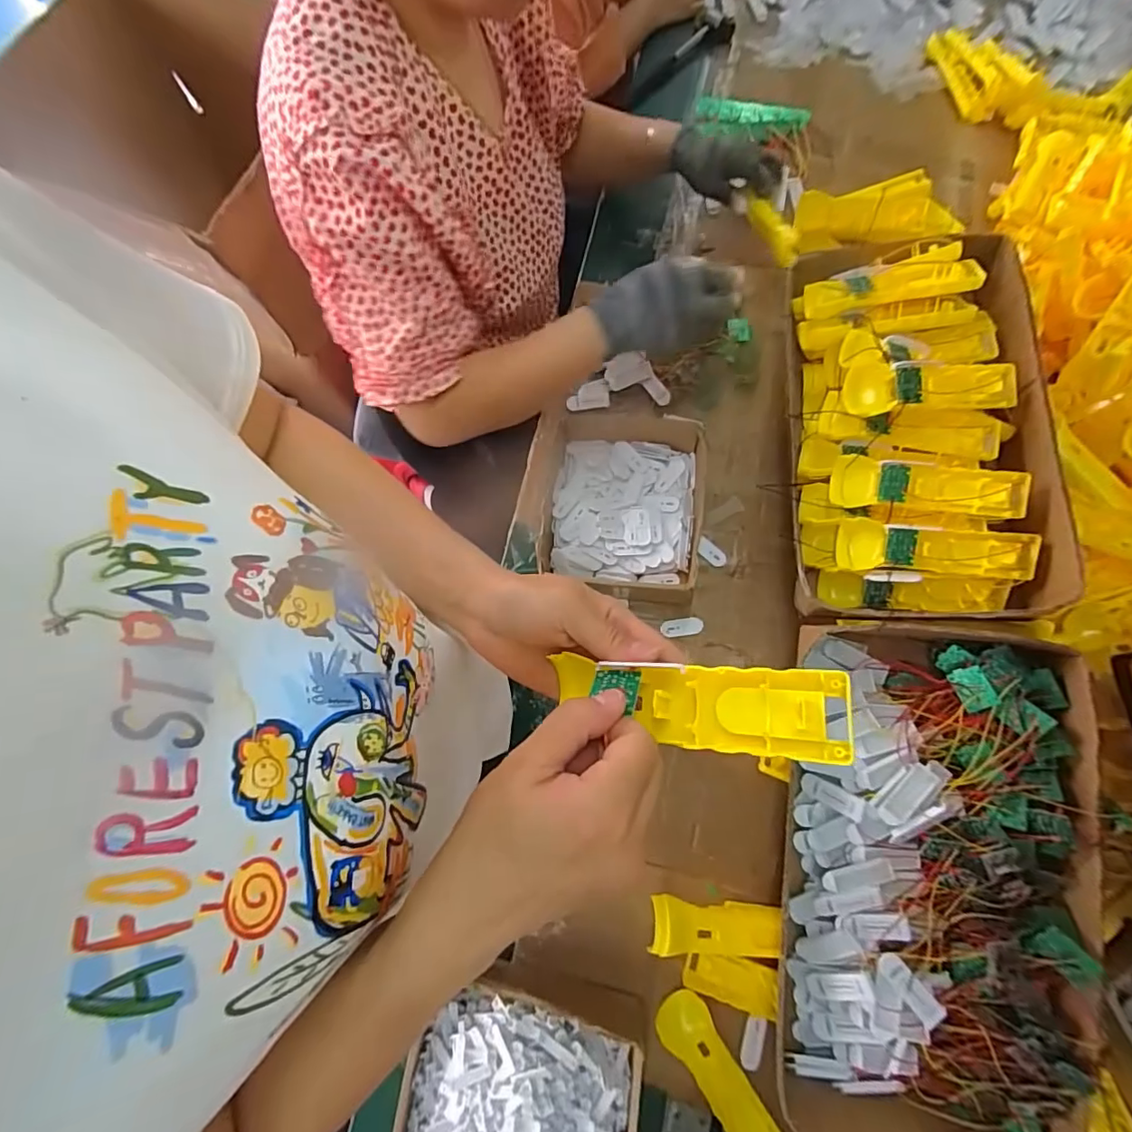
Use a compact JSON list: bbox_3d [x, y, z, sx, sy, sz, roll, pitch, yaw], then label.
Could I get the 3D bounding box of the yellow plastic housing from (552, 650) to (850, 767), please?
[{"bbox_3d":[0.064,0.073,0.280,0.154,0.015,0.044,0,73,31],"label":"yellow plastic housing"}]

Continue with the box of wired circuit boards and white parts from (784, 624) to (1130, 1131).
[{"bbox_3d":[0.321,0.278,0.453,0.235,0.070,0.440,1,81,19],"label":"box of wired circuit boards and white parts"}]

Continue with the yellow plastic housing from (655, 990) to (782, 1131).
[{"bbox_3d":[0.150,0.495,0.497,0.045,0.023,0.164,-35,76,-7],"label":"yellow plastic housing"}]

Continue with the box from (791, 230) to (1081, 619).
[{"bbox_3d":[0.361,-0.149,0.549,0.223,0.115,0.409,5,75,3],"label":"box"}]

